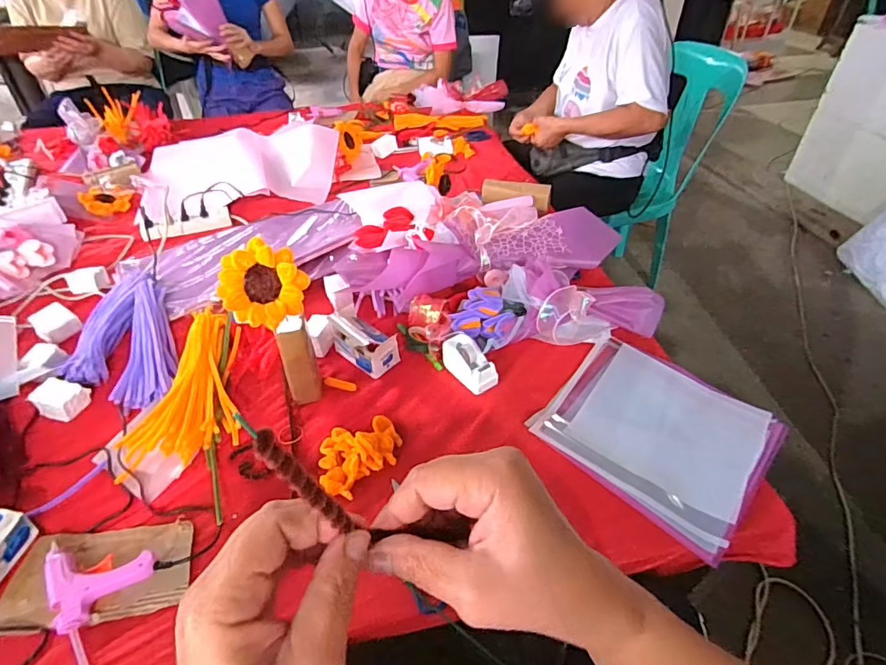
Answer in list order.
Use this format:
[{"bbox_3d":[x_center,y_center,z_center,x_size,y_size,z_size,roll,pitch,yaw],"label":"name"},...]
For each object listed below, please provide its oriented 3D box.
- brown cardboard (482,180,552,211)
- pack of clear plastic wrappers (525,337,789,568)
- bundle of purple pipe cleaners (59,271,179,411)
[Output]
[{"bbox_3d":[0.166,-0.313,1.110,0.153,0.044,0.050,12,43,14],"label":"brown cardboard"},{"bbox_3d":[0.311,0.137,0.716,0.285,0.018,0.277,30,50,30],"label":"pack of clear plastic wrappers"},{"bbox_3d":[-0.565,0.000,0.853,0.155,0.034,0.351,-20,45,-20],"label":"bundle of purple pipe cleaners"}]

